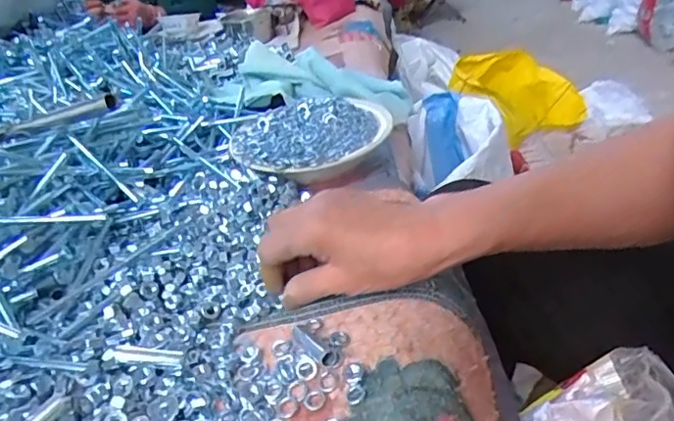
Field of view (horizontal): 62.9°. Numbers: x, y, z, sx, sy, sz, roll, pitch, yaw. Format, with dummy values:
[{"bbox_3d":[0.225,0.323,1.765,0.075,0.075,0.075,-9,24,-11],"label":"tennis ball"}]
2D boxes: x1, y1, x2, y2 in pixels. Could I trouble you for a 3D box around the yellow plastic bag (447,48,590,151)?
[{"bbox_3d":[0.411,-0.259,1.199,0.253,0.131,0.237,-28,34,-31],"label":"yellow plastic bag"}]

